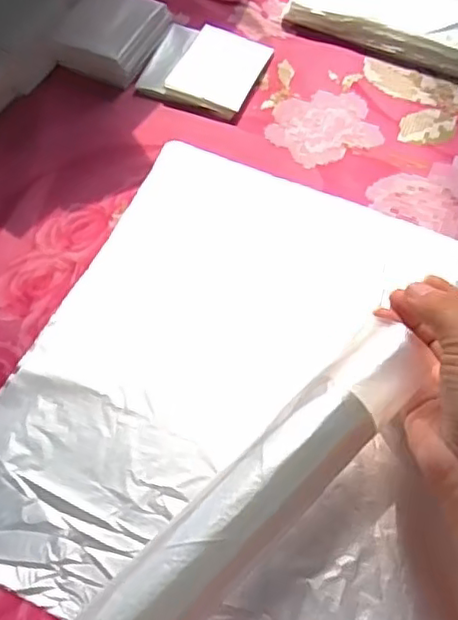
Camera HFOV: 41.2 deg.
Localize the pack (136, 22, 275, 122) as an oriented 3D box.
[{"bbox_3d":[-0.018,-0.196,0.494,0.088,0.010,0.087,18,63,11],"label":"pack"}]

